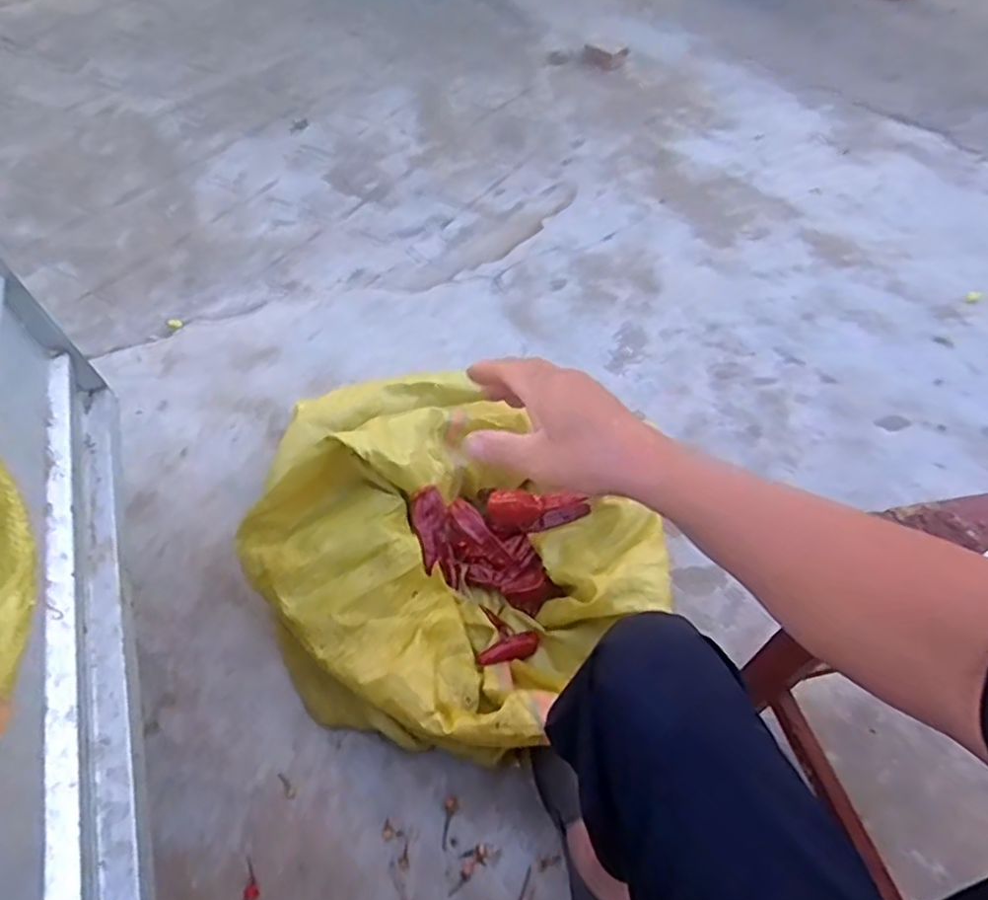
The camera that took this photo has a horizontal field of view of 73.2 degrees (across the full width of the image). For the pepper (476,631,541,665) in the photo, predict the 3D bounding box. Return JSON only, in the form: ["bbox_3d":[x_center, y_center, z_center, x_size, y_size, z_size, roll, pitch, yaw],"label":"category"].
[{"bbox_3d":[0.022,0.287,0.960,0.097,0.017,0.035,-16,52,-15],"label":"pepper"}]

